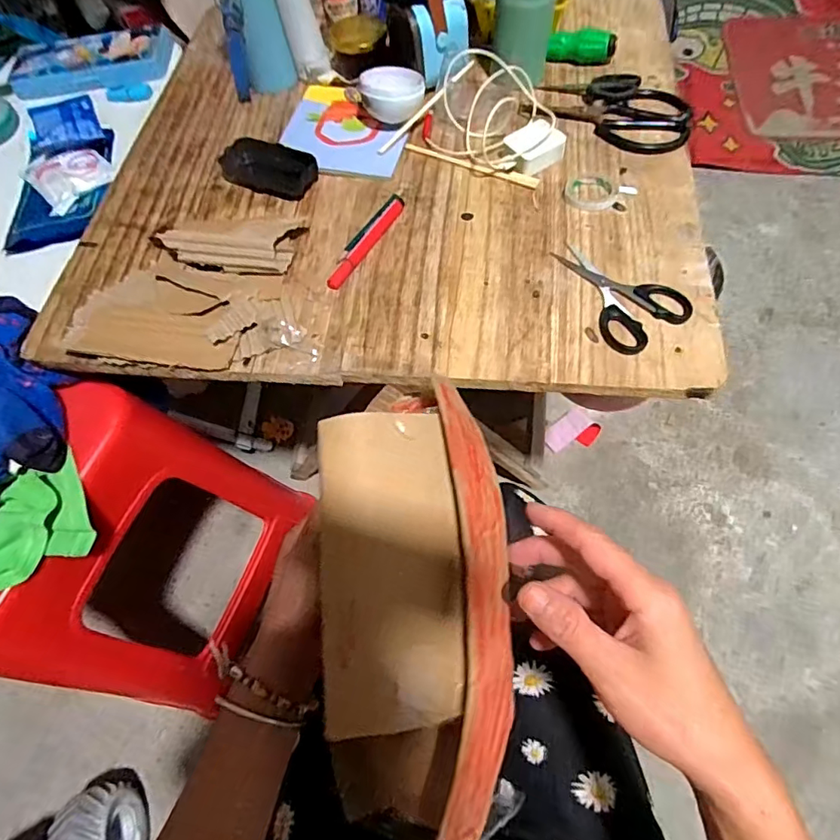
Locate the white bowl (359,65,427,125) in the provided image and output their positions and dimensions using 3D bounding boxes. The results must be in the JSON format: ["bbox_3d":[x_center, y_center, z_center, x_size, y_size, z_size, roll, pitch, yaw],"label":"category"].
[{"bbox_3d":[-0.029,-0.359,0.585,0.070,0.046,0.070,-3,63,5],"label":"white bowl"}]

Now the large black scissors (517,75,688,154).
[{"bbox_3d":[0.216,-0.354,0.571,0.173,0.019,0.106,30,70,19],"label":"large black scissors"}]

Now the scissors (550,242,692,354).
[{"bbox_3d":[0.172,-0.119,0.465,0.077,0.014,0.125,-32,65,-10],"label":"scissors"}]

